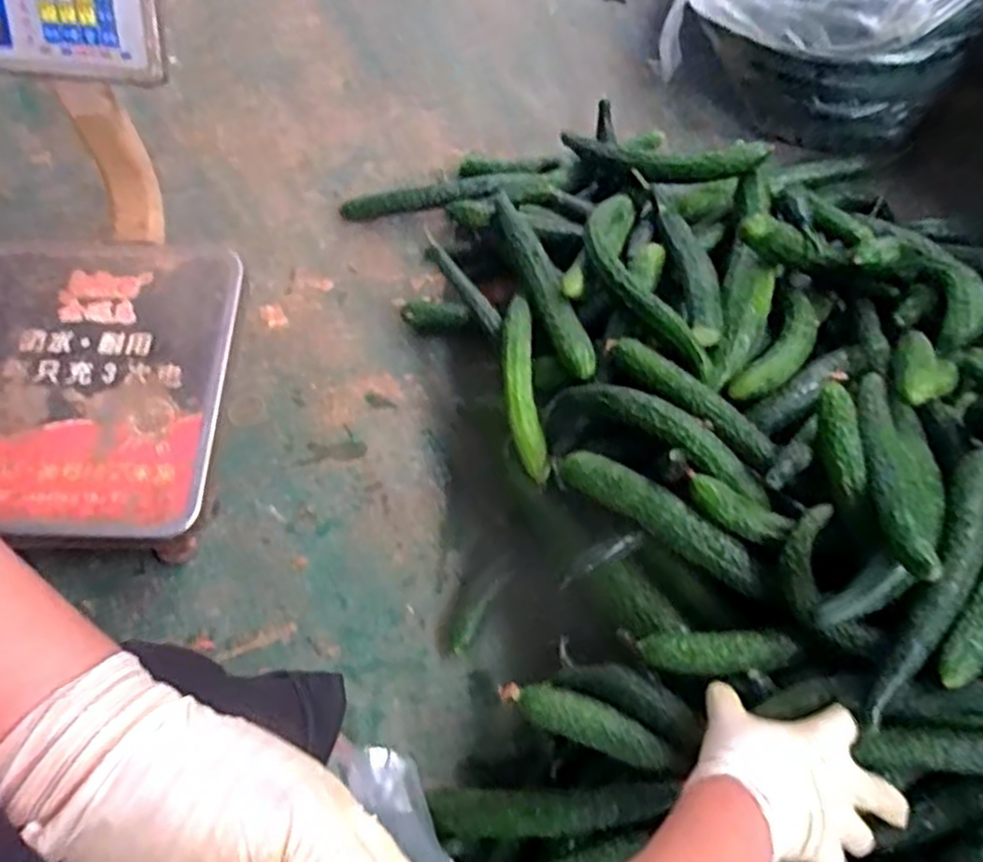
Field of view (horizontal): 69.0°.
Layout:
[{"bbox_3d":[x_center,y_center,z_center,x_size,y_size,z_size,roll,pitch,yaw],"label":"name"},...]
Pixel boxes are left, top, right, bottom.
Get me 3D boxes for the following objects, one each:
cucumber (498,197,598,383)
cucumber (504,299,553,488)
[{"bbox_3d":[0.053,-0.162,0.774,0.038,0.031,0.289,-13,53,-8],"label":"cucumber"},{"bbox_3d":[0.030,-0.054,0.740,0.039,0.053,0.204,-4,67,-5],"label":"cucumber"}]

